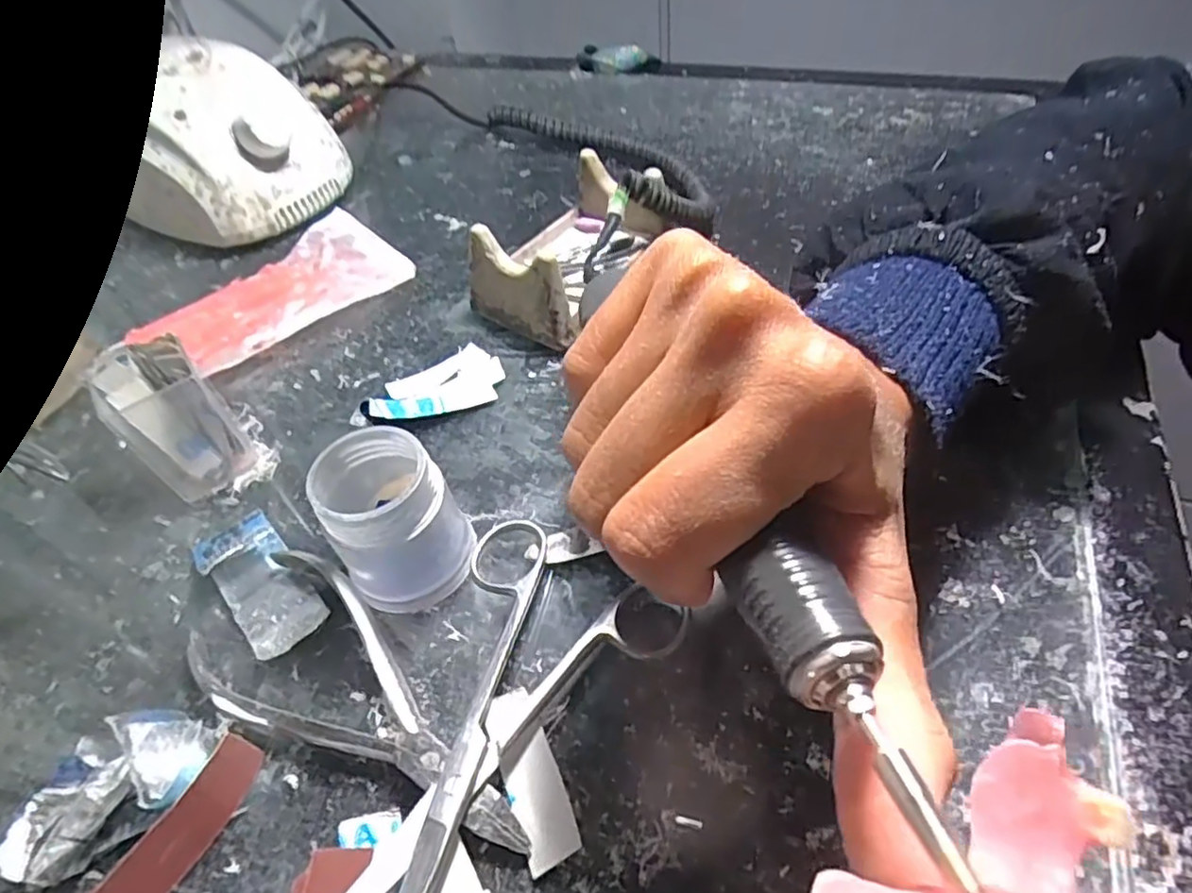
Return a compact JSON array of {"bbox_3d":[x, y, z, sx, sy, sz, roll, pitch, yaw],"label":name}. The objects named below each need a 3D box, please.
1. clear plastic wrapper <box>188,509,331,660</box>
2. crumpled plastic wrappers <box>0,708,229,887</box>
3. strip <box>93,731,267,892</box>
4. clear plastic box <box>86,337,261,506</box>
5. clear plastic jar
[{"bbox_3d":[-0.117,0.047,0.231,0.027,0.013,0.055,-38,56,-25],"label":"clear plastic wrapper"},{"bbox_3d":[-0.135,0.096,0.185,0.051,0.022,0.035,-22,51,-13],"label":"crumpled plastic wrappers"},{"bbox_3d":[-0.112,0.104,0.180,0.006,0.016,0.049,-4,41,50],"label":"strip"},{"bbox_3d":[-0.162,-0.009,0.256,0.037,0.056,0.034,-39,56,-25],"label":"clear plastic box"},{"bbox_3d":[-0.067,0.023,0.220,0.040,0.052,0.042,-3,49,3],"label":"clear plastic jar"}]

